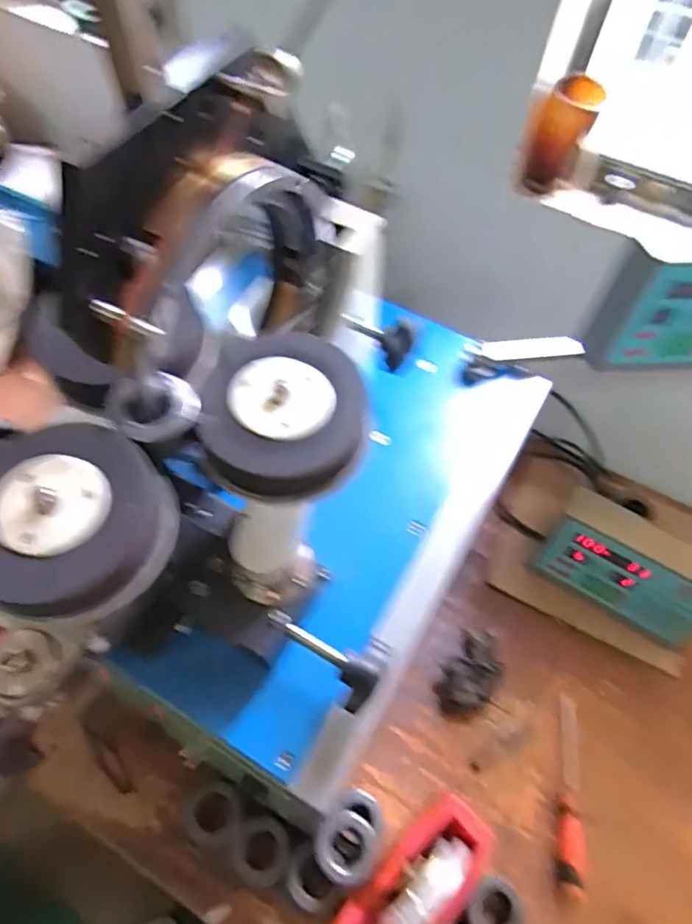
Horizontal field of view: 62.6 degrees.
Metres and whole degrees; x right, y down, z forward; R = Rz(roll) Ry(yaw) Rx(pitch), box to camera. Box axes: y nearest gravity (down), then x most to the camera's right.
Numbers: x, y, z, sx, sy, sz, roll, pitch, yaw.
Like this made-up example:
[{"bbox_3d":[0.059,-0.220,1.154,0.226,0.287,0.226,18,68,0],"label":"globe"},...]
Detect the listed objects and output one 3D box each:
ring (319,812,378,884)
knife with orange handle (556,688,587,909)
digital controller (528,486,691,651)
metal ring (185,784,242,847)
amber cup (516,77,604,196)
[{"bbox_3d":[0.001,0.395,0.584,0.062,0.014,0.059,7,55,-11],"label":"ring"},{"bbox_3d":[0.264,0.380,0.664,0.030,0.028,0.209,16,54,6],"label":"knife with orange handle"},{"bbox_3d":[0.394,0.146,0.780,0.231,0.175,0.064,31,57,16],"label":"digital controller"},{"bbox_3d":[-0.144,0.384,0.620,0.059,0.015,0.056,3,54,-4],"label":"metal ring"},{"bbox_3d":[0.264,-0.406,0.726,0.071,0.128,0.065,3,54,-4],"label":"amber cup"}]

